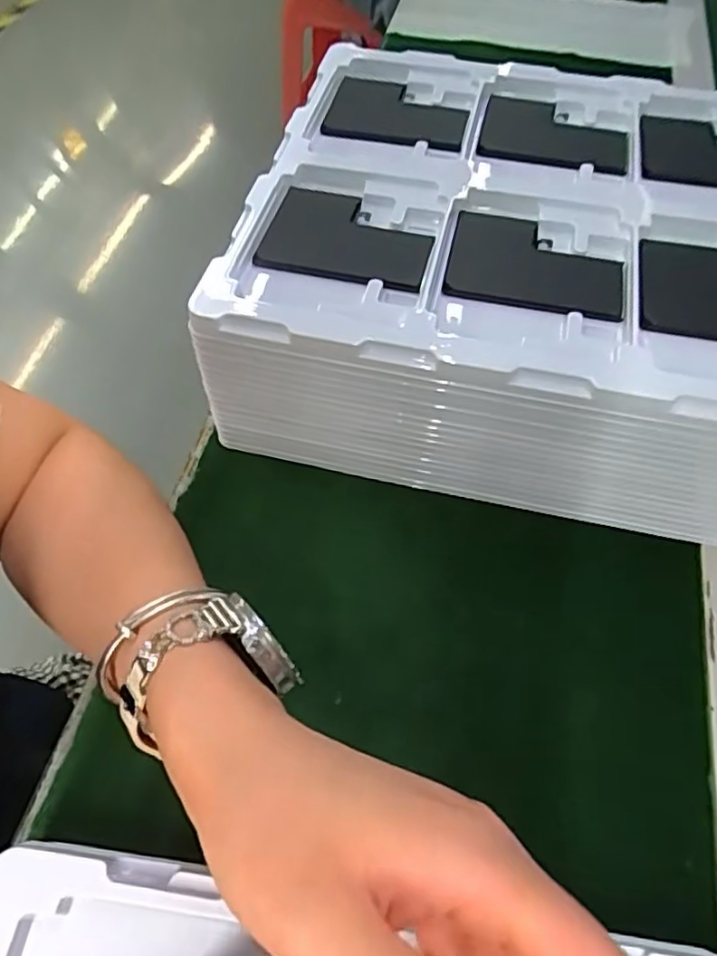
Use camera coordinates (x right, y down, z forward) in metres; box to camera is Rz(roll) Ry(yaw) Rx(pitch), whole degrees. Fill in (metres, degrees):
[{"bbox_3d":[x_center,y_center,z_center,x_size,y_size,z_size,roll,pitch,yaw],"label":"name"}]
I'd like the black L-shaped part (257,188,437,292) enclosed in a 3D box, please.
[{"bbox_3d":[-0.005,-0.131,0.347,0.089,0.009,0.071,12,58,8],"label":"black L-shaped part"}]

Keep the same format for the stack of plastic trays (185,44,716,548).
[{"bbox_3d":[0.101,-0.129,0.395,0.307,0.108,0.272,12,58,8],"label":"stack of plastic trays"}]

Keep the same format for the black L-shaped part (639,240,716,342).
[{"bbox_3d":[0.189,-0.092,0.321,0.090,0.006,0.067,15,59,10],"label":"black L-shaped part"}]

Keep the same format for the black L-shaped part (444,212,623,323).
[{"bbox_3d":[0.093,-0.112,0.335,0.091,0.008,0.068,16,59,10],"label":"black L-shaped part"}]

